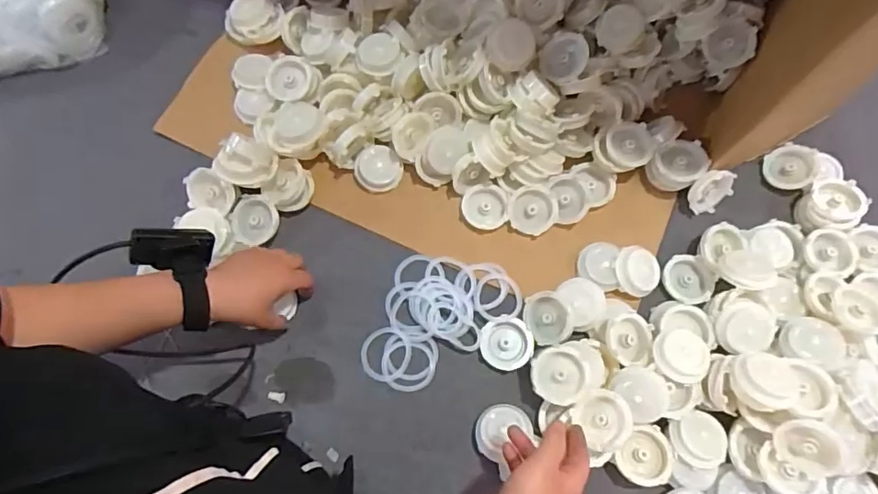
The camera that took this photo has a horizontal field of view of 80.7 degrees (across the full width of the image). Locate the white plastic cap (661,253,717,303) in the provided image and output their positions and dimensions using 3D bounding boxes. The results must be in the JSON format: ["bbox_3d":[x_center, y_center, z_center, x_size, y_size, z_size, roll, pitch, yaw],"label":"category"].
[{"bbox_3d":[0.289,0.039,0.601,0.058,0.019,0.056,0,72,0],"label":"white plastic cap"}]

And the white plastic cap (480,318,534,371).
[{"bbox_3d":[0.075,0.109,0.576,0.058,0.010,0.053,0,72,0],"label":"white plastic cap"}]

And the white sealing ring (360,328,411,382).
[{"bbox_3d":[-0.059,0.119,0.576,0.055,0.011,0.059,-1,72,0],"label":"white sealing ring"}]

